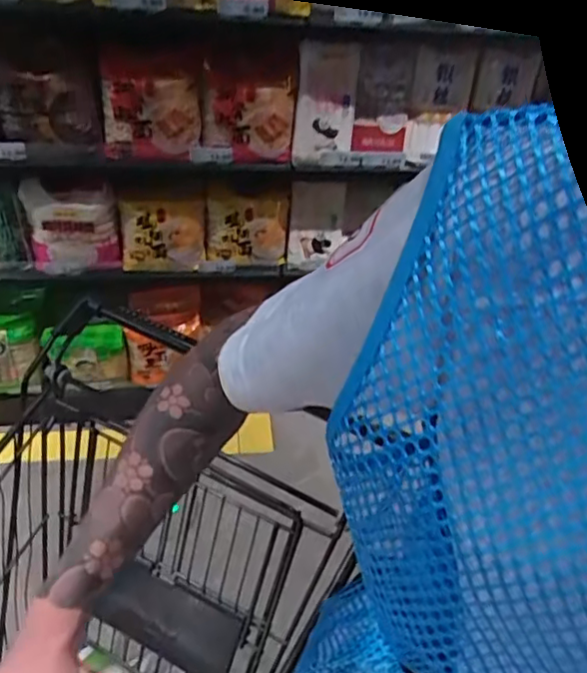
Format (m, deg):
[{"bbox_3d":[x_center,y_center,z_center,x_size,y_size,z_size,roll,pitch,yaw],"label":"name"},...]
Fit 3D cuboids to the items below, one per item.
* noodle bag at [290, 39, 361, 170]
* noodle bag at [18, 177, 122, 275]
[{"bbox_3d":[0.065,-0.446,1.175,0.119,0.219,0.041,-16,49,-23],"label":"noodle bag"},{"bbox_3d":[-0.475,-0.232,1.306,0.194,0.251,0.062,2,44,-5],"label":"noodle bag"}]

